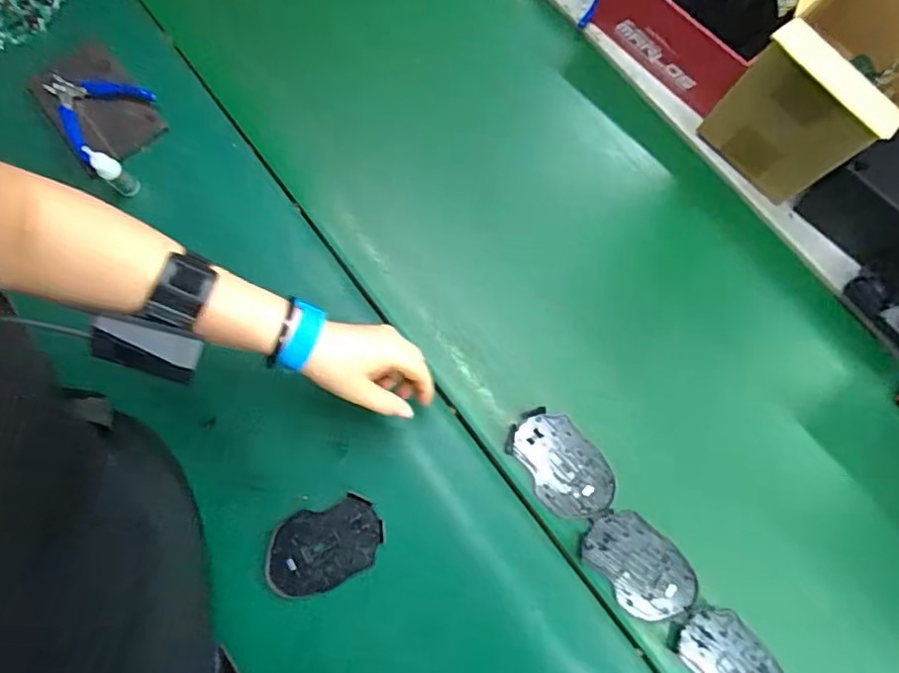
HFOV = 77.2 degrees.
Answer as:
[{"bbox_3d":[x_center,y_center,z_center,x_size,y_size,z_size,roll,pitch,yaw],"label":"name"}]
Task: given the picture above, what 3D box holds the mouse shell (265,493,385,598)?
[{"bbox_3d":[-0.120,0.200,0.541,0.112,0.016,0.073,-28,77,-7],"label":"mouse shell"}]

